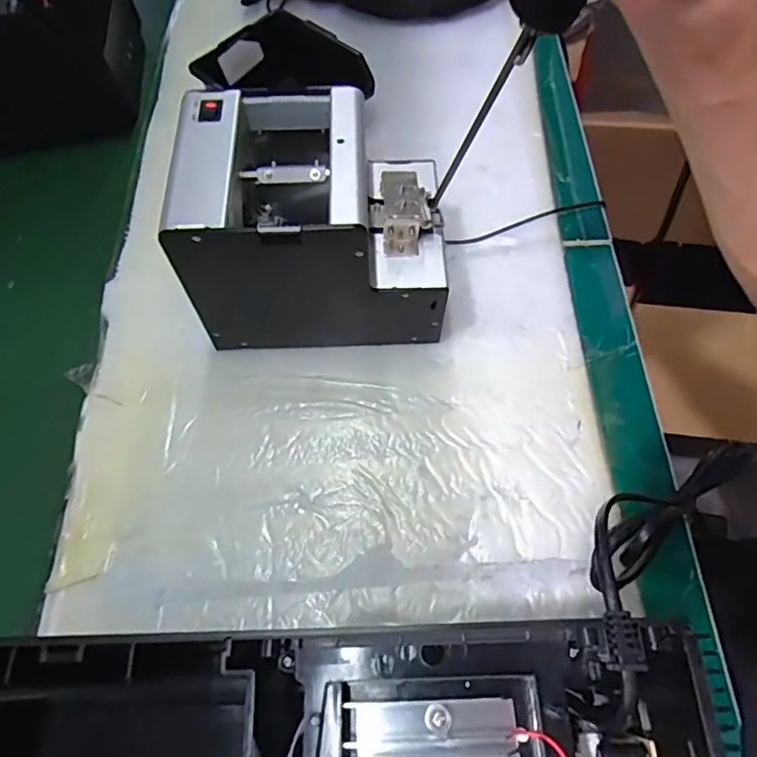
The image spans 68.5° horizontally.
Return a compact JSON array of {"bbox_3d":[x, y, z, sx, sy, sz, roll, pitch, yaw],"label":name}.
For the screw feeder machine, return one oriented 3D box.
[{"bbox_3d":[-0.042,-0.110,0.412,0.172,0.142,0.122,-2,63,-1],"label":"screw feeder machine"}]

